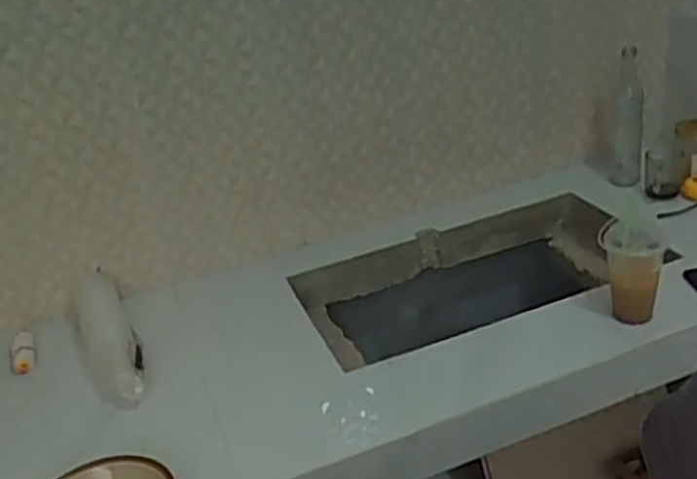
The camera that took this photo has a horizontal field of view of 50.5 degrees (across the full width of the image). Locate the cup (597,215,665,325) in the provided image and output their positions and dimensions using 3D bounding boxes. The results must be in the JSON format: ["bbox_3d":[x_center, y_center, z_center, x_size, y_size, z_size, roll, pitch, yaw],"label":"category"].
[{"bbox_3d":[0.430,0.045,1.130,0.085,0.141,0.100,8,32,24],"label":"cup"}]

